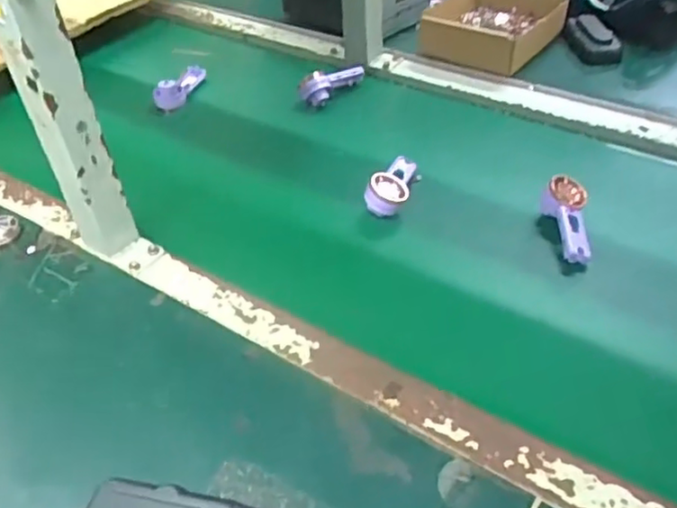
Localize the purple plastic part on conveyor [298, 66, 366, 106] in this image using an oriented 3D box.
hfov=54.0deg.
[{"bbox_3d":[-0.003,-0.207,0.827,0.088,0.044,0.030,-21,49,-16],"label":"purple plastic part on conveyor"}]

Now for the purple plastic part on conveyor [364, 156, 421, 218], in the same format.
[{"bbox_3d":[0.058,-0.075,0.670,0.037,0.028,0.083,17,47,21],"label":"purple plastic part on conveyor"}]

